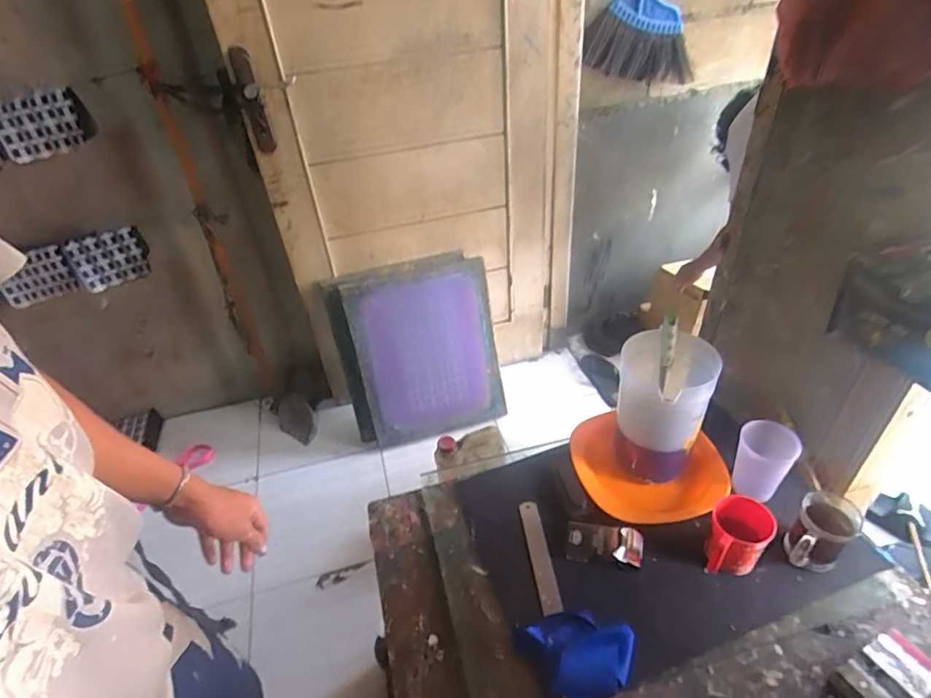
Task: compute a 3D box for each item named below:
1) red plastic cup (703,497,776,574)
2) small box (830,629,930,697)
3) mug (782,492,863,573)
[{"bbox_3d":[0.357,0.243,0.692,0.071,0.067,0.085,17,45,22],"label":"red plastic cup"},{"bbox_3d":[0.482,0.378,0.593,0.123,0.024,0.081,-21,44,-19],"label":"small box"},{"bbox_3d":[0.464,0.243,0.694,0.088,0.076,0.070,-34,49,-30],"label":"mug"}]

